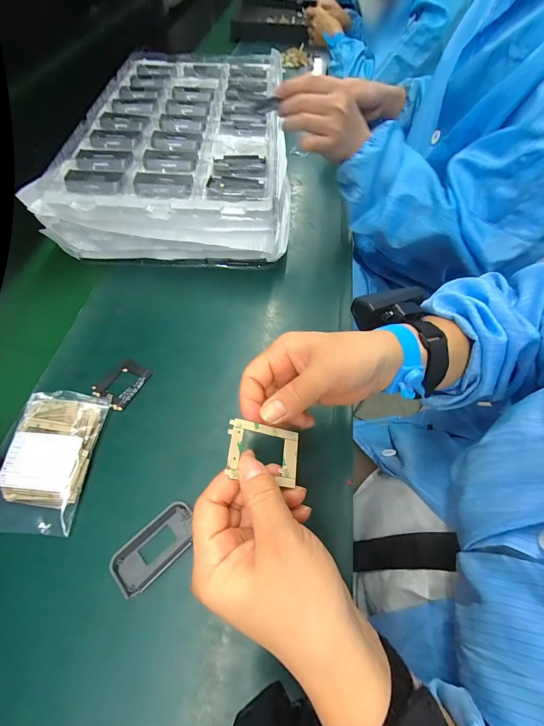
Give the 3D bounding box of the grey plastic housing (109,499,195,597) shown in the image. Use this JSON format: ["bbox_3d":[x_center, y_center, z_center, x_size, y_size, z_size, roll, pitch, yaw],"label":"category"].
[{"bbox_3d":[-0.101,0.161,0.274,0.076,0.005,0.038,-38,67,-22],"label":"grey plastic housing"}]

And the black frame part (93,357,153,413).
[{"bbox_3d":[-0.171,0.022,0.359,0.044,0.004,0.056,27,61,14],"label":"black frame part"}]

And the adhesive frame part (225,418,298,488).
[{"bbox_3d":[-0.006,0.062,0.220,0.054,0.005,0.037,18,59,-22],"label":"adhesive frame part"}]

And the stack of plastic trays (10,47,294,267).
[{"bbox_3d":[-0.131,-0.380,0.552,0.324,0.098,0.522,3,58,0],"label":"stack of plastic trays"}]

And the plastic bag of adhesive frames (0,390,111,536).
[{"bbox_3d":[-0.219,0.090,0.305,0.082,0.021,0.130,3,58,0],"label":"plastic bag of adhesive frames"}]

